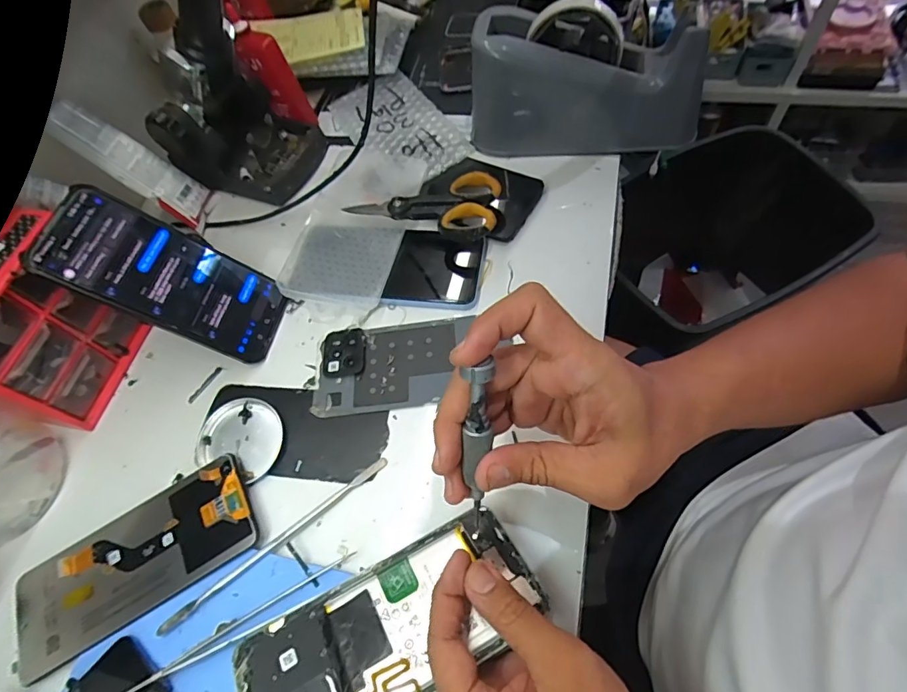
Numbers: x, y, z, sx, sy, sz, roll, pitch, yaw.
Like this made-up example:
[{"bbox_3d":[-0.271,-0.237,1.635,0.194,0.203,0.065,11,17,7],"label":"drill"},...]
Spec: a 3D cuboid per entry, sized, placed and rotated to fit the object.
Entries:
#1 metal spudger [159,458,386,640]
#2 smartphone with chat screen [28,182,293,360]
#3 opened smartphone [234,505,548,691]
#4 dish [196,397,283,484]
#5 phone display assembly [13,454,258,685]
[{"bbox_3d":[-0.115,0.128,0.323,0.167,0.005,0.007,-37,63,-13],"label":"metal spudger"},{"bbox_3d":[-0.216,-0.052,0.376,0.166,0.009,0.079,29,57,-30],"label":"smartphone with chat screen"},{"bbox_3d":[-0.034,0.154,0.263,0.161,0.004,0.073,-25,46,-15],"label":"opened smartphone"},{"bbox_3d":[-0.159,0.070,0.366,0.063,0.010,0.059,-3,61,6],"label":"dish"},{"bbox_3d":[-0.217,0.145,0.328,0.167,0.007,0.074,-31,60,-6],"label":"phone display assembly"}]

